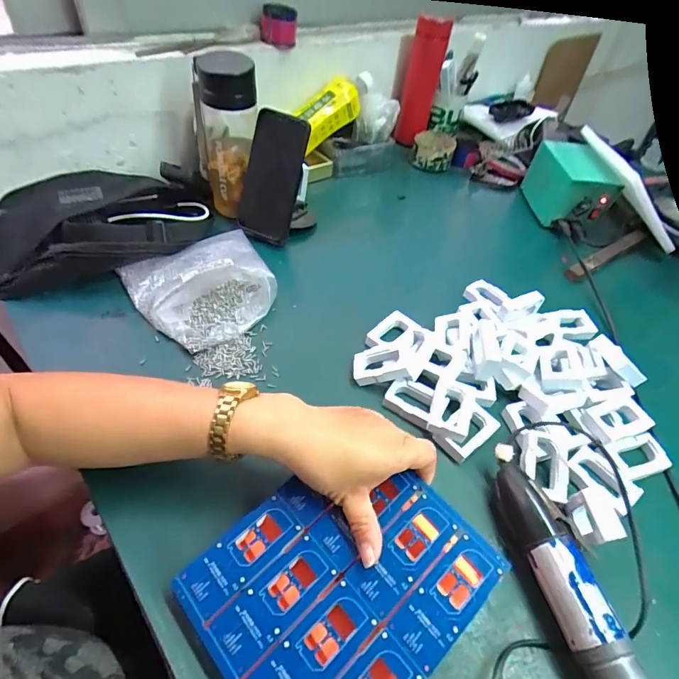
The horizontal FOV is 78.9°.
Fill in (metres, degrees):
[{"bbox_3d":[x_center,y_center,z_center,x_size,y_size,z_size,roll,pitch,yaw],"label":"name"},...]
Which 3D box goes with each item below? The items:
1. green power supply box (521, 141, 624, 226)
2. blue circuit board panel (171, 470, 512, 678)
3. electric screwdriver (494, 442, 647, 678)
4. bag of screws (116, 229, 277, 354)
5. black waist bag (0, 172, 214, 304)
[{"bbox_3d":[0.383,-0.260,0.693,0.099,0.095,0.126,6,48,-2],"label":"green power supply box"},{"bbox_3d":[0.002,0.172,0.299,0.185,0.004,0.157,-37,61,-24],"label":"blue circuit board panel"},{"bbox_3d":[0.171,0.195,0.313,0.033,0.046,0.229,-6,50,-13],"label":"electric screwdriver"},{"bbox_3d":[-0.157,-0.077,0.500,0.168,0.047,0.165,-30,58,-29],"label":"bag of screws"},{"bbox_3d":[-0.316,-0.138,0.529,0.294,0.073,0.152,-15,52,-20],"label":"black waist bag"}]

